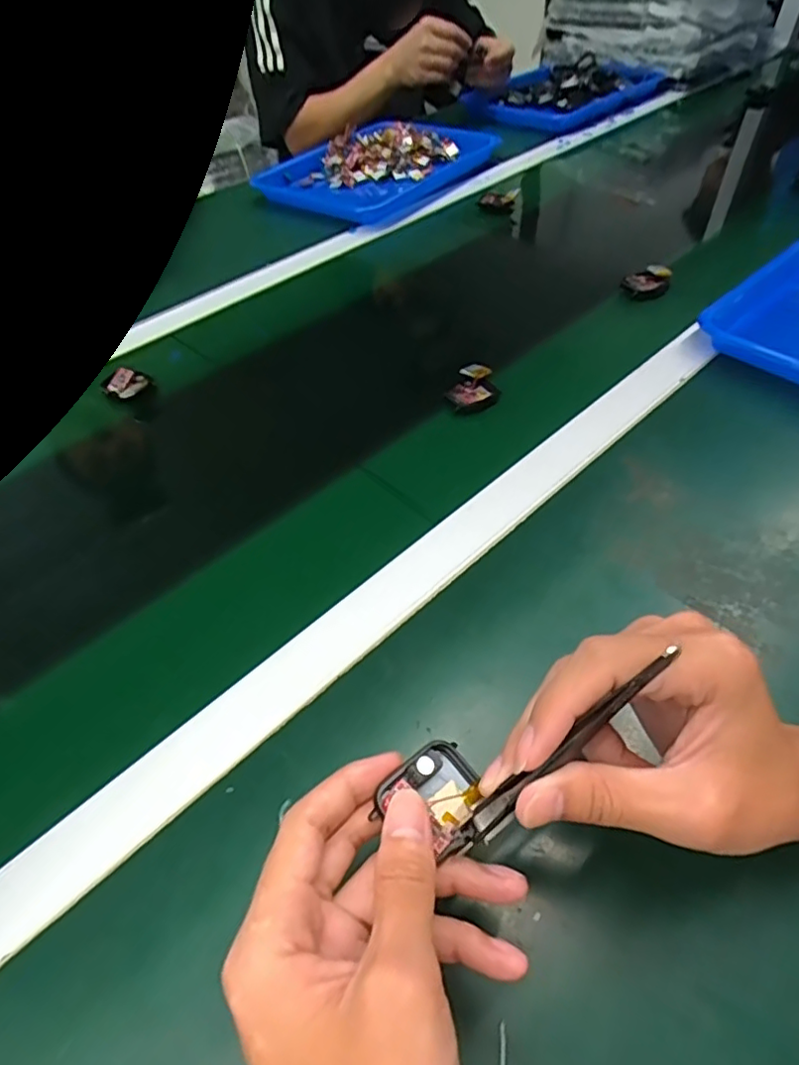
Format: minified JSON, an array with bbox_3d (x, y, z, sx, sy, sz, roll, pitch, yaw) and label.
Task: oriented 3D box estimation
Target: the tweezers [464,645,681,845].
[{"bbox_3d":[0.059,0.082,0.212,0.106,0.013,0.011,-51,53,18],"label":"tweezers"}]

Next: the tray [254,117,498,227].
[{"bbox_3d":[-0.041,-0.540,0.844,0.225,0.037,0.303,32,59,27],"label":"tray"}]

